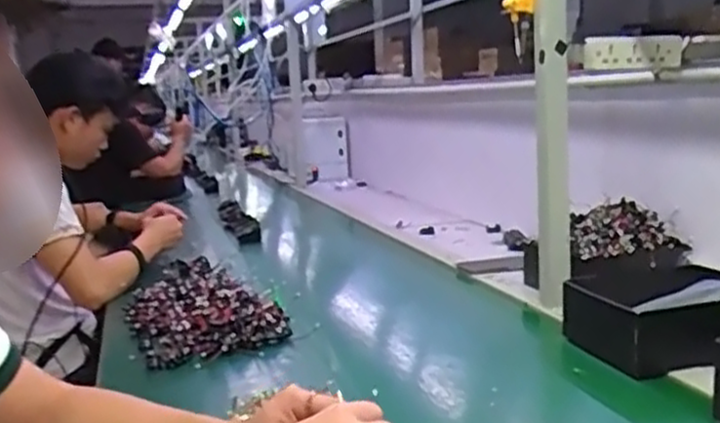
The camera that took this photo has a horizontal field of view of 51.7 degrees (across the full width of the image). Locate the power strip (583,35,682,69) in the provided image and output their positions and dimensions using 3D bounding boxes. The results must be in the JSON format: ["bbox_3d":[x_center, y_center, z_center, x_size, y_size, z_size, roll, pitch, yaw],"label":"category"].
[{"bbox_3d":[0.453,-0.266,1.250,0.191,0.053,0.055,-7,10,-25],"label":"power strip"}]

